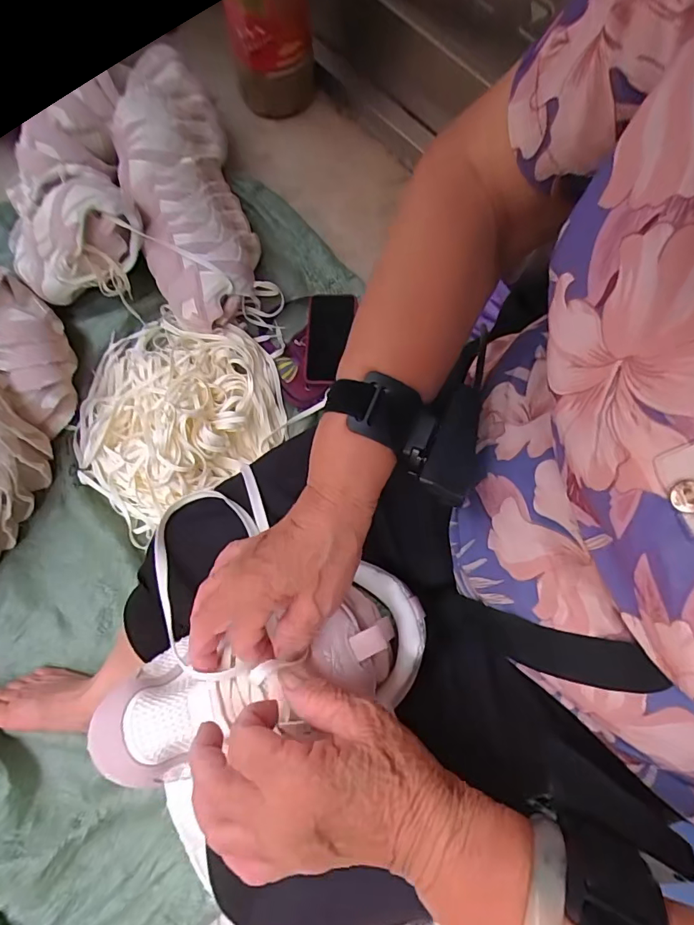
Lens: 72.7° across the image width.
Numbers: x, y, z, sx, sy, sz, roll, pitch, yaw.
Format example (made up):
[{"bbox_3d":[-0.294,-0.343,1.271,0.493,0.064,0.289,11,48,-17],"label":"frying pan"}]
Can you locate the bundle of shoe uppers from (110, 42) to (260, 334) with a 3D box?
[{"bbox_3d":[-0.268,-0.454,0.788,0.175,0.140,0.483,-17,73,-10],"label":"bundle of shoe uppers"}]

